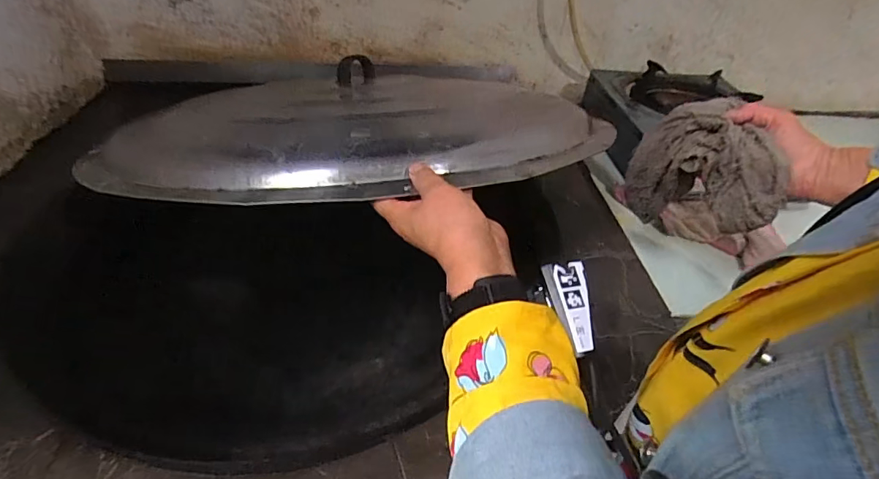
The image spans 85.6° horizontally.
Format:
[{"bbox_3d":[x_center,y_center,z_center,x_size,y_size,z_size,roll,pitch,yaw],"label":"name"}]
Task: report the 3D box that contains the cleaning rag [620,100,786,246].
[{"bbox_3d":[0.288,-0.061,0.523,0.056,0.154,0.156,-17,45,-22],"label":"cleaning rag"}]

